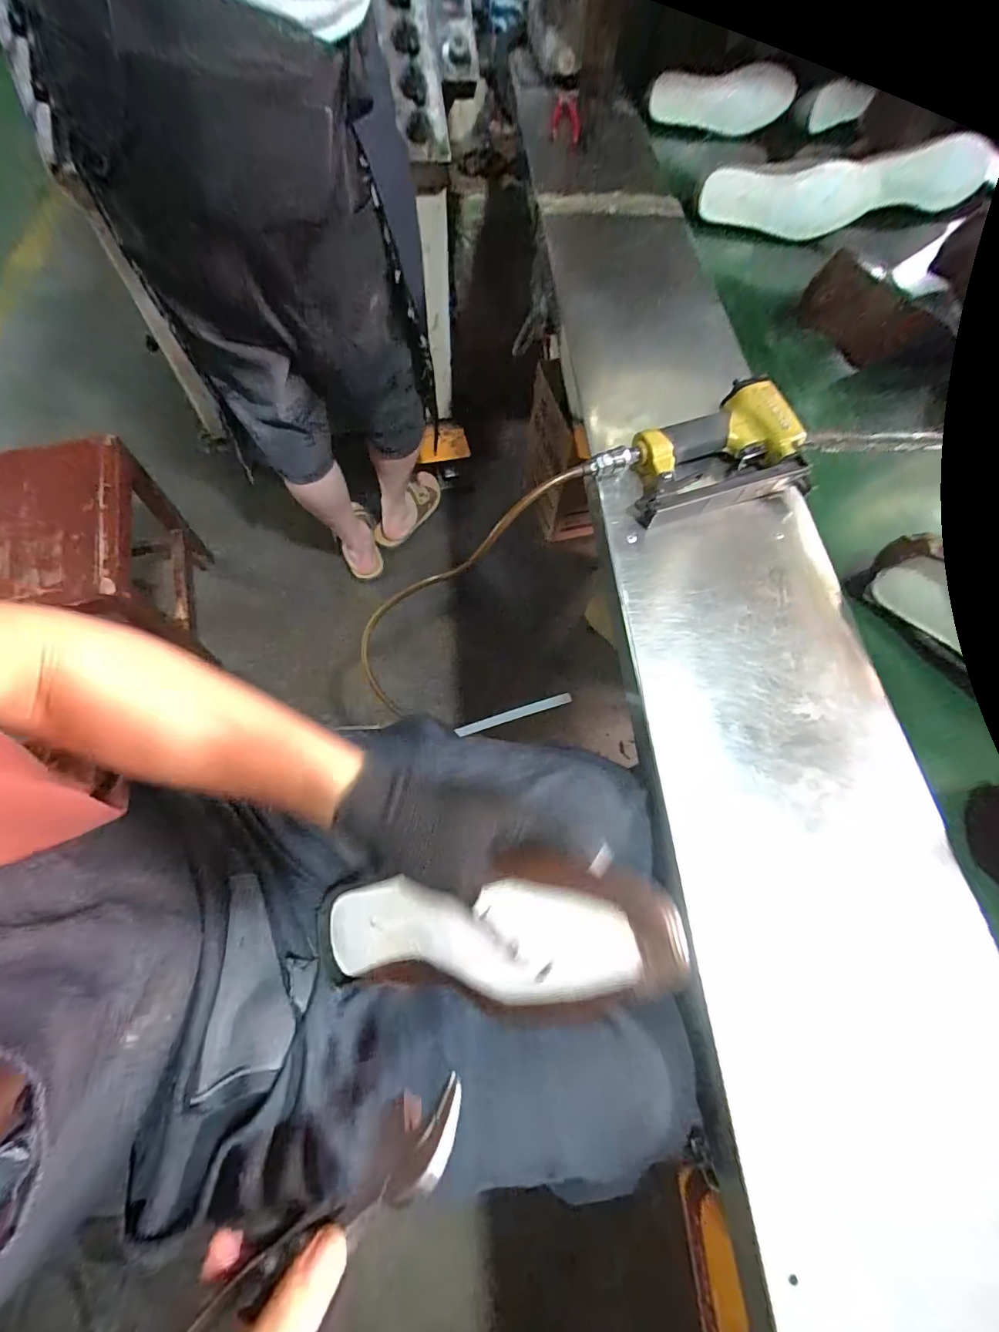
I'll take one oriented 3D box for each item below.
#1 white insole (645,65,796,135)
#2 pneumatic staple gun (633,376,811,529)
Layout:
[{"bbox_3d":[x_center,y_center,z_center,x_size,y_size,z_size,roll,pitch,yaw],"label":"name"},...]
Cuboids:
[{"bbox_3d":[0.442,-1.121,0.984,0.288,0.089,0.021,-10,49,-4],"label":"white insole"},{"bbox_3d":[0.221,-0.225,0.521,0.191,0.047,0.134,-13,67,-8],"label":"pneumatic staple gun"}]

